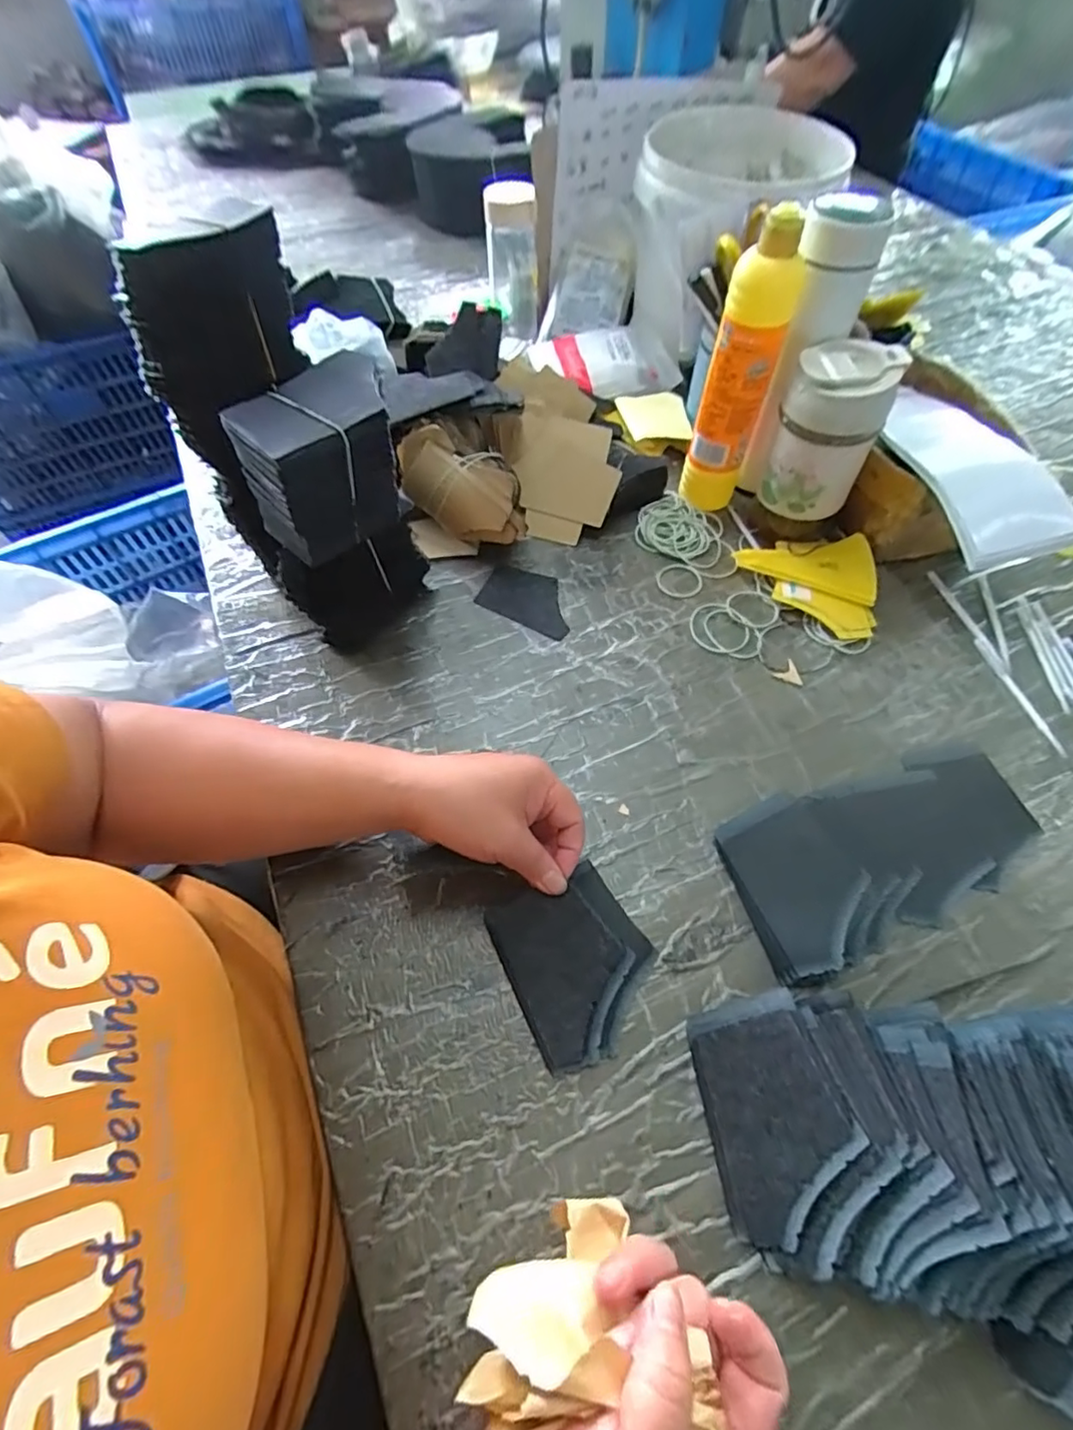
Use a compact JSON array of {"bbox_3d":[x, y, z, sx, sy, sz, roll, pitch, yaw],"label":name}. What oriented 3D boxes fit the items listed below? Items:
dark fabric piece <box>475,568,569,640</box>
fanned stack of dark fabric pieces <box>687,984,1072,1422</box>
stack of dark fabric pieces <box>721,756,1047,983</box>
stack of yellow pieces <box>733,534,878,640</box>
[{"bbox_3d":[-0.005,-0.108,0.533,0.091,0.004,0.061,24,62,16],"label":"dark fabric piece"},{"bbox_3d":[0.281,0.239,0.269,0.417,0.056,0.206,26,62,17],"label":"fanned stack of dark fabric pieces"},{"bbox_3d":[0.240,0.089,0.397,0.223,0.016,0.106,-20,59,-10],"label":"stack of dark fabric pieces"},{"bbox_3d":[0.254,-0.117,0.528,0.118,0.015,0.109,-5,58,-1],"label":"stack of yellow pieces"}]

